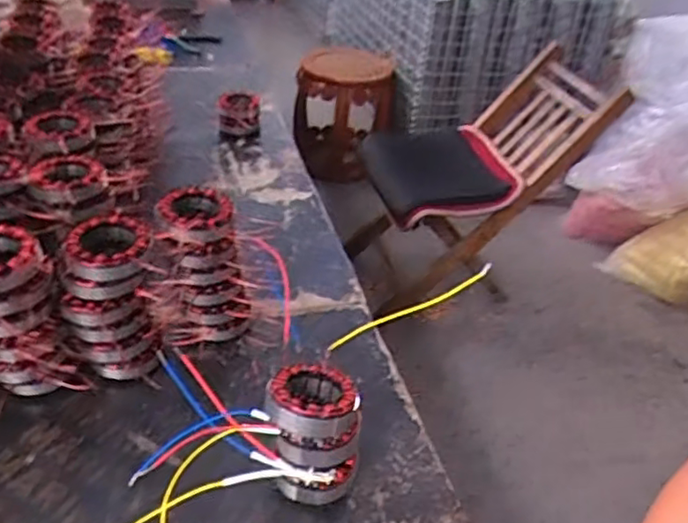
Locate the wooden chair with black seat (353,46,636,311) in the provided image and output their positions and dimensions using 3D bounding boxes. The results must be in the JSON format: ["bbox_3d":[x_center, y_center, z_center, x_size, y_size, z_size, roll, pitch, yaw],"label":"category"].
[{"bbox_3d":[0.345,-0.189,1.664,0.590,0.551,0.368,-16,42,-27],"label":"wooden chair with black seat"}]

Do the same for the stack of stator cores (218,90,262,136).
[{"bbox_3d":[-0.215,-0.299,1.303,0.084,0.069,0.084,0,37,-9],"label":"stack of stator cores"}]

